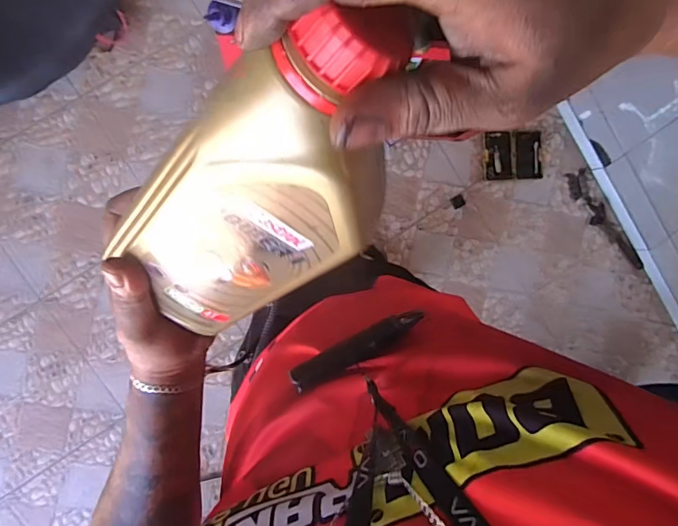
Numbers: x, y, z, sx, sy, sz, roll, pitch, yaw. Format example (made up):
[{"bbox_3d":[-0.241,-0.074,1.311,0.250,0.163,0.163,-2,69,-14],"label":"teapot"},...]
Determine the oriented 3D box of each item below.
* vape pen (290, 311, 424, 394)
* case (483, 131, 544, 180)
[{"bbox_3d":[0.015,0.067,0.389,0.113,0.014,0.021,-28,97,-6],"label":"vape pen"},{"bbox_3d":[0.551,-0.337,1.535,0.209,0.033,0.148,-5,104,-14],"label":"case"}]

